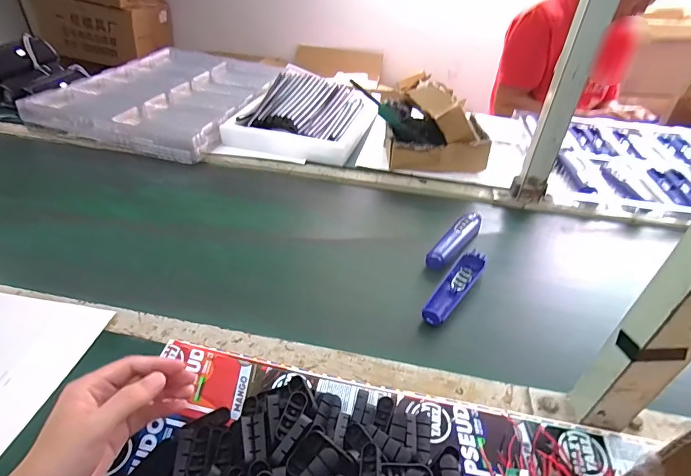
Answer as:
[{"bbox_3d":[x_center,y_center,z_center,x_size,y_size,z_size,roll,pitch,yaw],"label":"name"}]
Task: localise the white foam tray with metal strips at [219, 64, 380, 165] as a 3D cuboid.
[{"bbox_3d":[-0.086,-0.310,0.973,0.289,0.077,0.381,12,38,10],"label":"white foam tray with metal strips"}]

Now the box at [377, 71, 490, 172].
[{"bbox_3d":[0.185,-0.248,0.860,0.220,0.118,0.222,4,38,-1],"label":"box"}]

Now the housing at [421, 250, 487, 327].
[{"bbox_3d":[0.156,0.068,0.564,0.038,0.023,0.156,27,43,27],"label":"housing"}]

